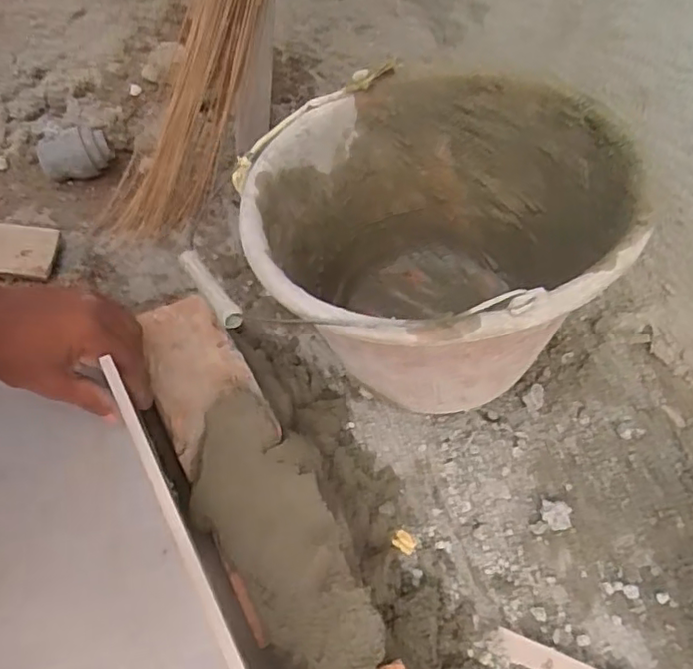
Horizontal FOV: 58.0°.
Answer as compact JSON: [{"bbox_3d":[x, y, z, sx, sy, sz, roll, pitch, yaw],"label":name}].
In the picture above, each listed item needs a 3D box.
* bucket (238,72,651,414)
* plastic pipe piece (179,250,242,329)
[{"bbox_3d":[0.066,-0.055,0.529,0.257,0.221,0.277,2,58,-4],"label":"bucket"},{"bbox_3d":[-0.094,-0.034,0.429,0.013,0.009,0.074,-28,64,-21],"label":"plastic pipe piece"}]

